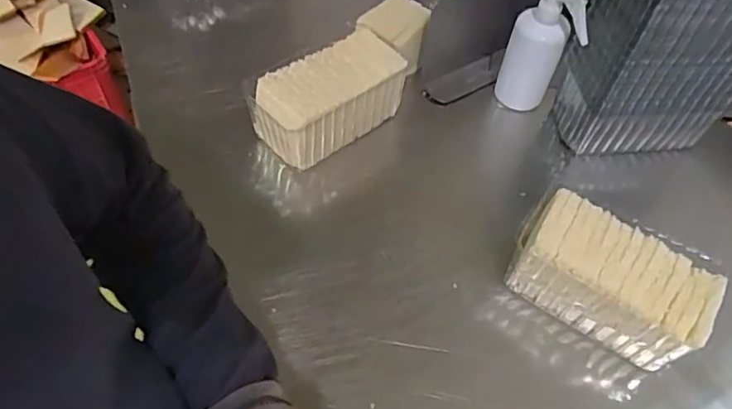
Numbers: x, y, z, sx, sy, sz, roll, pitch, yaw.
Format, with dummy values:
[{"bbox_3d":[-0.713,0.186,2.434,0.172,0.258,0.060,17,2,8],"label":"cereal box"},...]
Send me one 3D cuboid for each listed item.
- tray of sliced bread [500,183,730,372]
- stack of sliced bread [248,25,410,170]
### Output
[{"bbox_3d":[0.274,0.084,0.635,0.199,0.098,0.115,31,59,17],"label":"tray of sliced bread"},{"bbox_3d":[-0.051,-0.135,0.777,0.205,0.115,0.109,-33,63,-23],"label":"stack of sliced bread"}]

